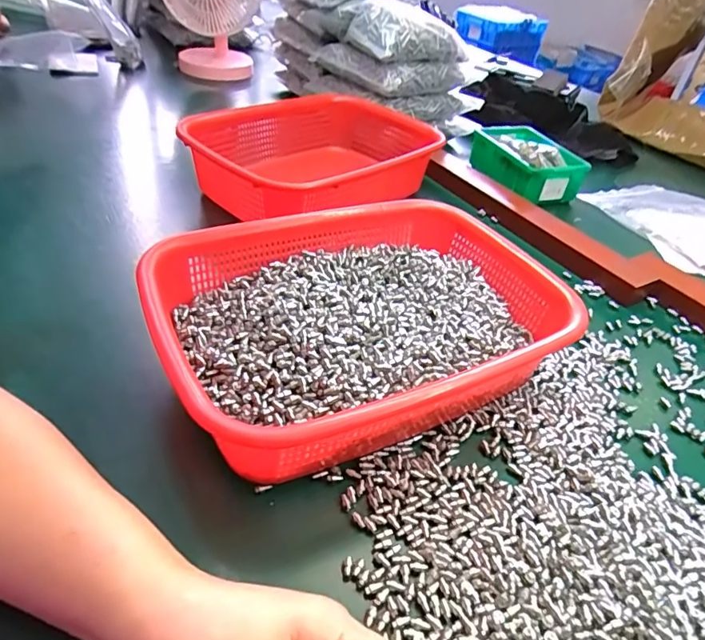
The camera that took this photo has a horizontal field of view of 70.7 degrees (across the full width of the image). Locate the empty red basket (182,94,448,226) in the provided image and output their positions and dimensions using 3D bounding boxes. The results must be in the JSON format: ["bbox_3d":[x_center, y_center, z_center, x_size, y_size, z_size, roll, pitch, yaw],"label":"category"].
[{"bbox_3d":[-0.033,-0.193,0.598,0.201,0.085,0.314,34,47,29],"label":"empty red basket"}]

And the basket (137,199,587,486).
[{"bbox_3d":[0.009,-0.001,0.371,0.286,0.074,0.209,-16,45,-25],"label":"basket"}]

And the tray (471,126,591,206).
[{"bbox_3d":[0.238,-0.223,0.686,0.102,0.047,0.149,-8,42,-17],"label":"tray"}]

